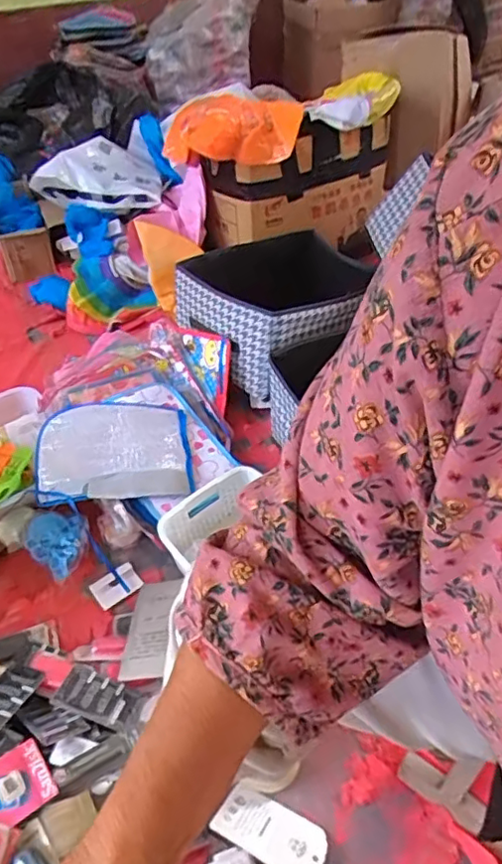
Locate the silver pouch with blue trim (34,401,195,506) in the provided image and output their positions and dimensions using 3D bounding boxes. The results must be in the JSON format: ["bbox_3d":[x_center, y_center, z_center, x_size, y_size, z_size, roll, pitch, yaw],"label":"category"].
[{"bbox_3d":[-0.241,0.024,1.020,0.256,0.035,0.207,-9,46,-6],"label":"silver pouch with blue trim"}]

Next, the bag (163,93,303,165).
[{"bbox_3d":[-0.040,-0.706,1.352,0.312,0.109,0.188,-14,46,-11],"label":"bag"}]

